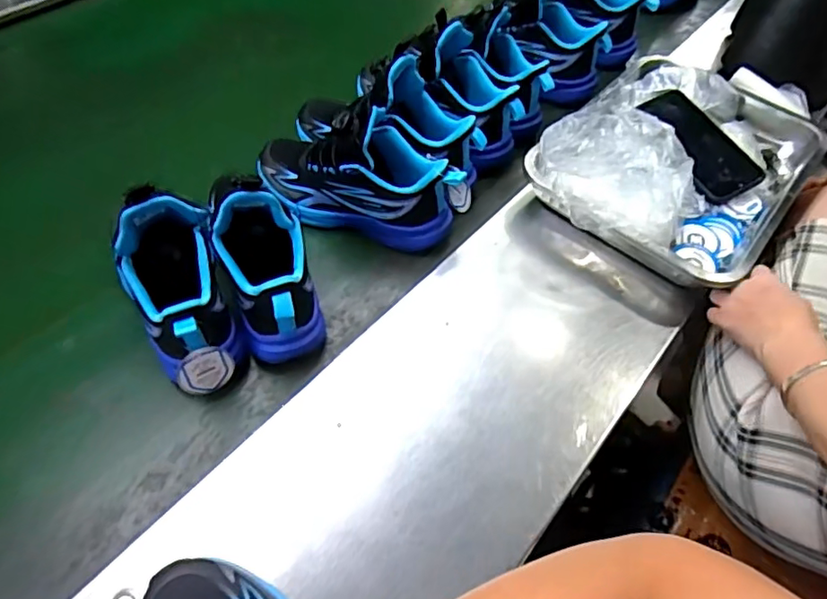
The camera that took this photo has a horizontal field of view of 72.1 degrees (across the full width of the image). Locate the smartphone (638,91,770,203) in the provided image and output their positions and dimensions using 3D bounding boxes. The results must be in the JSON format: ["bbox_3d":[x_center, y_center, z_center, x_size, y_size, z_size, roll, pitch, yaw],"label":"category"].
[{"bbox_3d":[0.347,-0.193,0.694,0.073,0.014,0.163,-25,68,-8],"label":"smartphone"}]

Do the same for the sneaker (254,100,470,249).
[{"bbox_3d":[-0.065,-0.147,0.620,0.231,0.126,0.087,17,54,8],"label":"sneaker"}]

